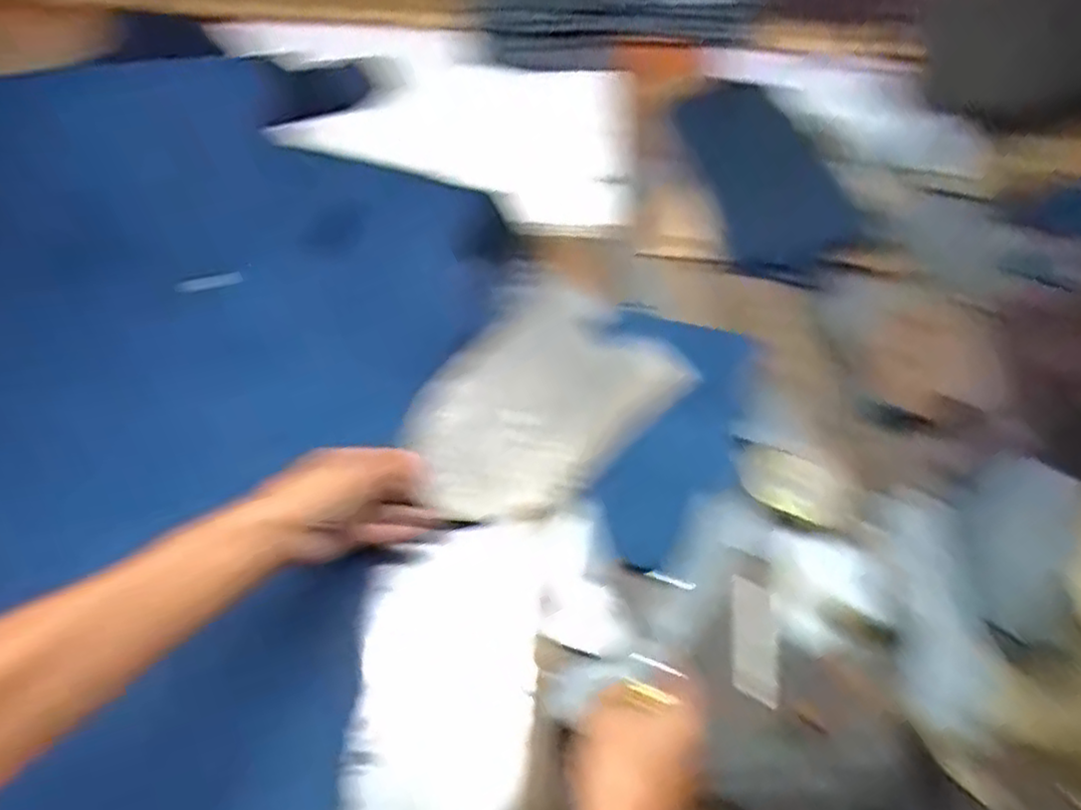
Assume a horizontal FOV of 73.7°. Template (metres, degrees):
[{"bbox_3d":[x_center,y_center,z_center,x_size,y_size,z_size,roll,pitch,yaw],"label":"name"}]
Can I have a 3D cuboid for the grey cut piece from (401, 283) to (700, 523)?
[{"bbox_3d":[-0.001,-0.003,0.631,0.160,0.047,0.249,38,69,17],"label":"grey cut piece"}]

